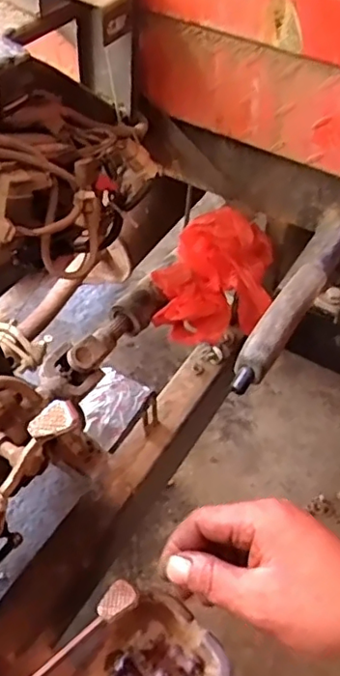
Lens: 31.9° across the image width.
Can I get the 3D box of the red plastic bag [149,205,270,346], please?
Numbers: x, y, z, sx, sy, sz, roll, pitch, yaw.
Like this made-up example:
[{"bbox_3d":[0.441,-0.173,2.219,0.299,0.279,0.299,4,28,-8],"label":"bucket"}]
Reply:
[{"bbox_3d":[0.054,-0.062,0.708,0.132,0.119,0.136,9,50,6],"label":"red plastic bag"}]

